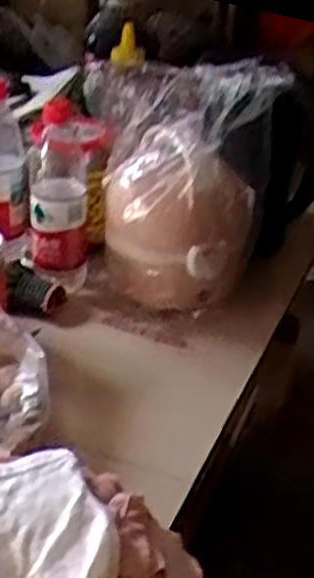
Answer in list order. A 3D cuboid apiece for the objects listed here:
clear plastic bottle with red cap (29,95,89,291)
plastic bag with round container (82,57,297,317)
[{"bbox_3d":[-0.110,-0.105,0.902,0.066,0.201,0.075,0,32,-7],"label":"clear plastic bottle with red cap"},{"bbox_3d":[0.035,-0.124,0.904,0.222,0.261,0.165,3,32,-2],"label":"plastic bag with round container"}]

